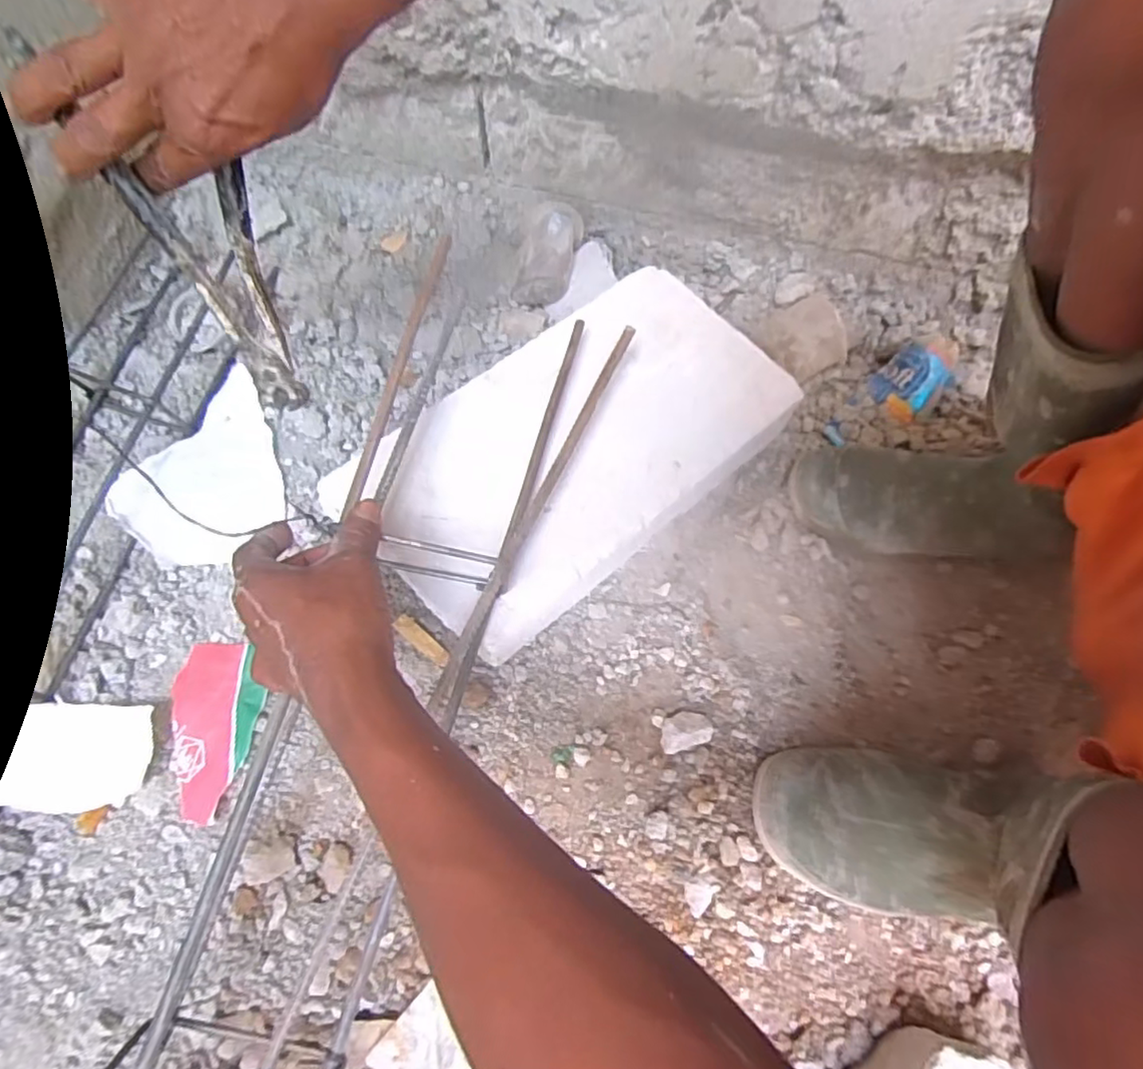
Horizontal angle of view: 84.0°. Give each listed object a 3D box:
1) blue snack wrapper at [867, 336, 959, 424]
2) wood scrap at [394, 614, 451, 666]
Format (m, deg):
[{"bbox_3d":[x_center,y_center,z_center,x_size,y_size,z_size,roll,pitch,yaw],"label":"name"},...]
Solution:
[{"bbox_3d":[0.350,-0.163,0.636,0.093,0.030,0.062,-35,73,-12],"label":"blue snack wrapper"},{"bbox_3d":[-0.126,0.089,0.536,0.059,0.005,0.015,37,74,13],"label":"wood scrap"}]

